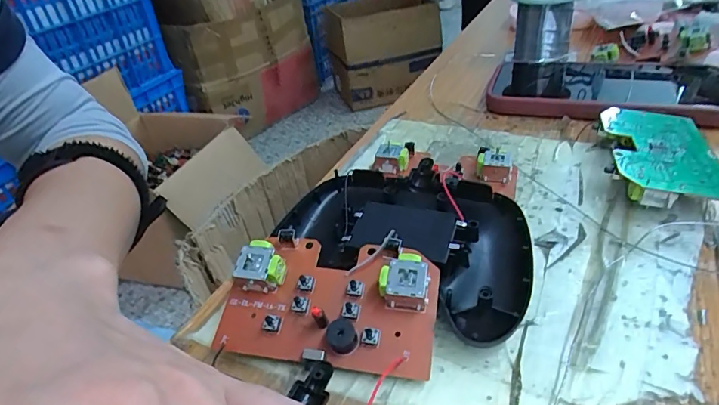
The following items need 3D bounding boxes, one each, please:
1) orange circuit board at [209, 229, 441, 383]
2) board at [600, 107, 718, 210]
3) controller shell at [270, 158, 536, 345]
[{"bbox_3d":[-0.014,0.041,0.199,0.090,0.017,0.054,5,70,12],"label":"orange circuit board"},{"bbox_3d":[0.169,-0.025,0.267,0.054,0.024,0.090,1,36,13],"label":"board"},{"bbox_3d":[0.025,0.011,0.234,0.124,0.026,0.088,12,40,27],"label":"controller shell"}]

